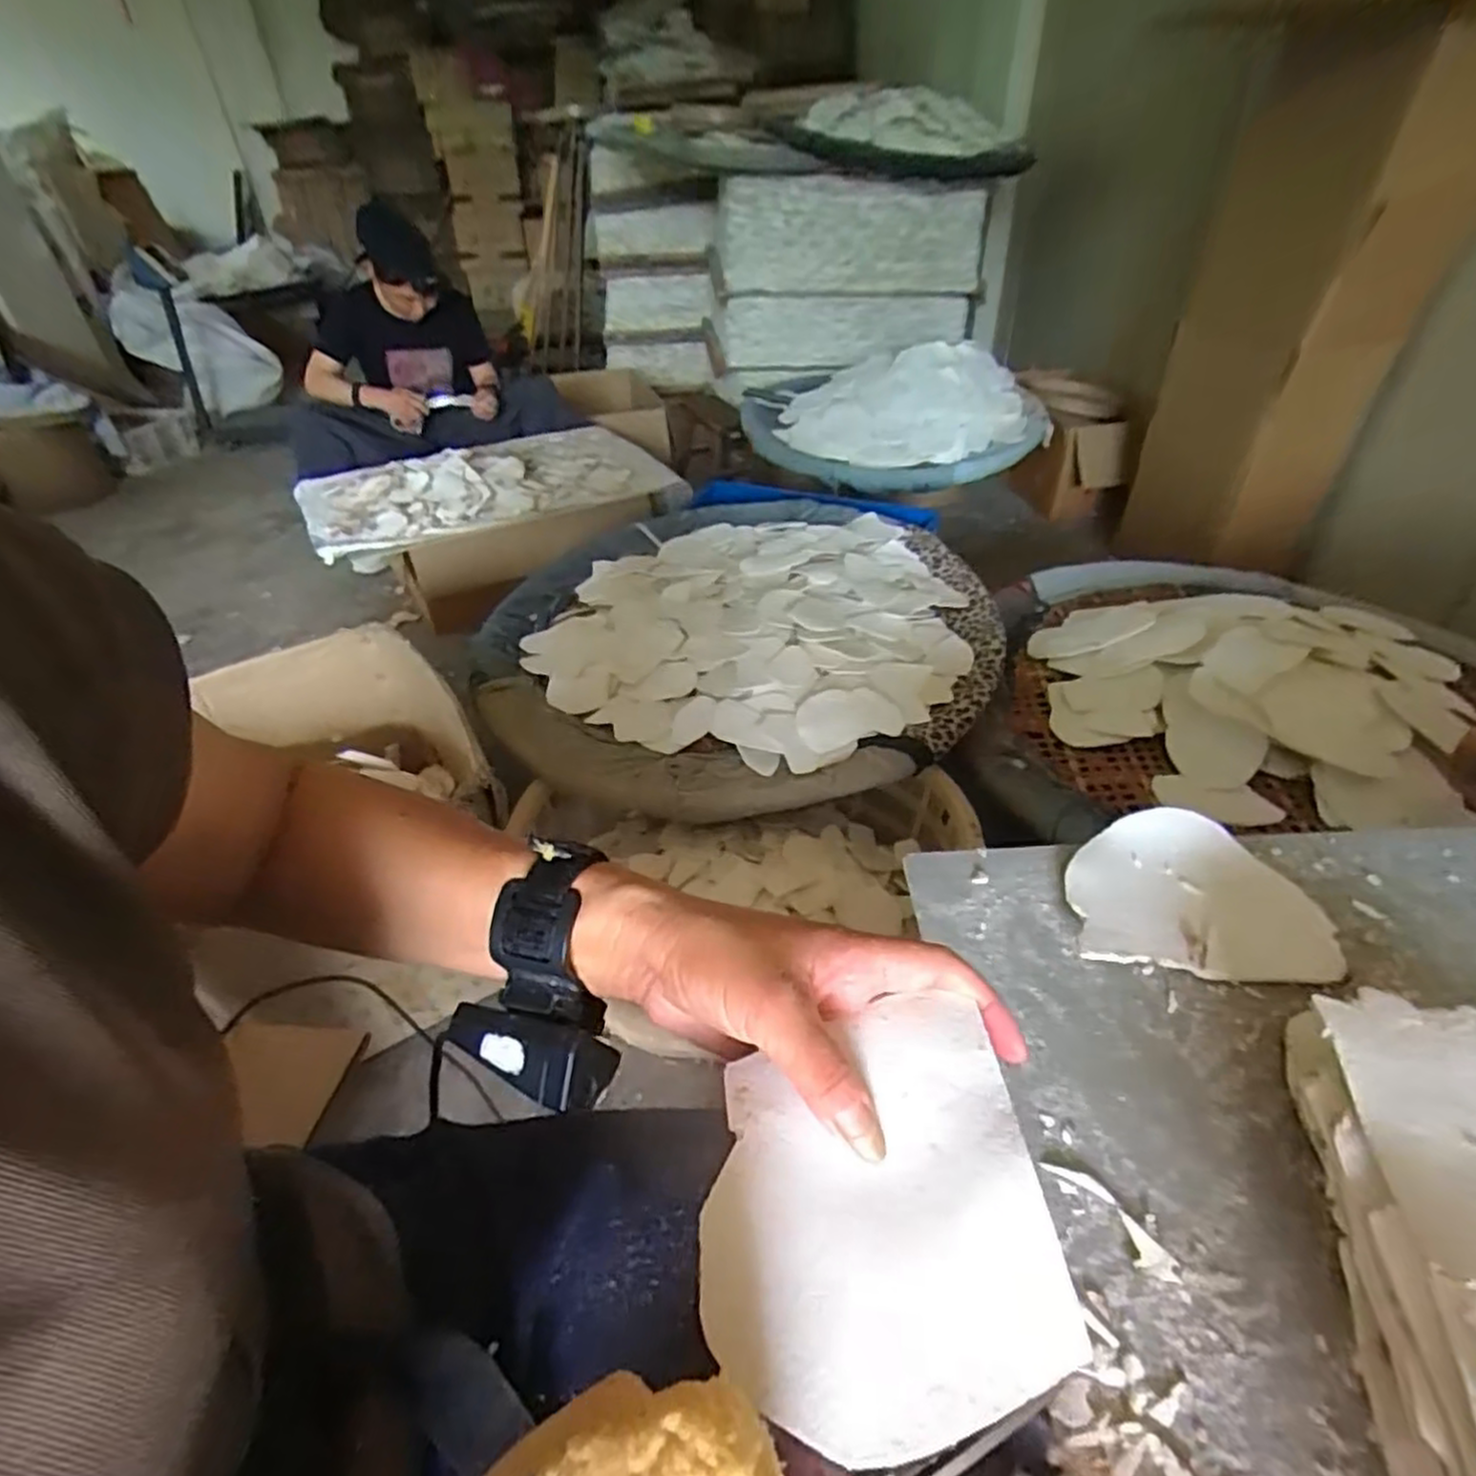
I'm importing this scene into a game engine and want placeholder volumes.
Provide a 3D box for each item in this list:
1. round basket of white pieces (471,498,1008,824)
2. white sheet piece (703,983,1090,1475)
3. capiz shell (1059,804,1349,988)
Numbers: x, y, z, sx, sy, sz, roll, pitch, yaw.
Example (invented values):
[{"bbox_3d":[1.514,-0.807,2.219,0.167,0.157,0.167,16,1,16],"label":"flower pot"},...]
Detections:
[{"bbox_3d":[-0.032,-0.224,1.335,0.845,0.115,0.992,-28,45,-28],"label":"round basket of white pieces"},{"bbox_3d":[0.043,0.150,0.249,0.108,0.015,0.124,-4,39,-3],"label":"white sheet piece"},{"bbox_3d":[0.296,0.100,0.495,0.152,0.014,0.131,5,40,8],"label":"capiz shell"}]

